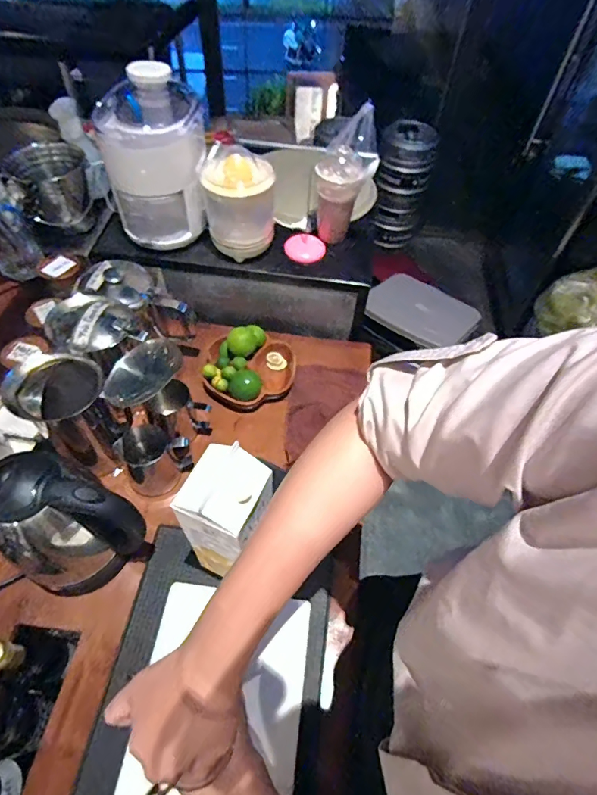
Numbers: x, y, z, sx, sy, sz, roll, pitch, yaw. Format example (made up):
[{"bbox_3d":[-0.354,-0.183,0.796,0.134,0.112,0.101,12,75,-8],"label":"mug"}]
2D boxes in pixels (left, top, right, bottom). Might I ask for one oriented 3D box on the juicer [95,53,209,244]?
[{"bbox_3d":[-0.271,-0.455,0.831,0.187,0.254,0.180,-11,56,-11],"label":"juicer"}]

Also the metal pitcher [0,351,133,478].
[{"bbox_3d":[-0.356,0.034,0.702,0.120,0.201,0.122,1,55,-2],"label":"metal pitcher"}]

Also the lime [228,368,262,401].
[{"bbox_3d":[-0.104,-0.020,0.852,0.062,0.059,0.058,1,55,-2],"label":"lime"}]

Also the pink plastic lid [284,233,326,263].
[{"bbox_3d":[0.013,-0.318,0.918,0.088,0.007,0.066,2,79,10],"label":"pink plastic lid"}]

